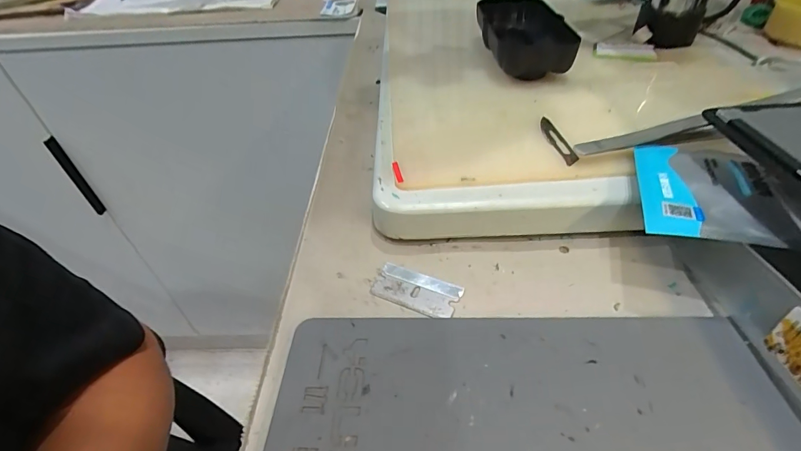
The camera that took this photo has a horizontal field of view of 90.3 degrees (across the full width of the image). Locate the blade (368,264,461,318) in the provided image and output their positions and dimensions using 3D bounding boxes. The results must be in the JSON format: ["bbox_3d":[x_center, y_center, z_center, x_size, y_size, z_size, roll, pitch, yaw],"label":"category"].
[{"bbox_3d":[0.007,0.029,0.179,0.038,0.004,0.019,18,56,22],"label":"blade"}]

